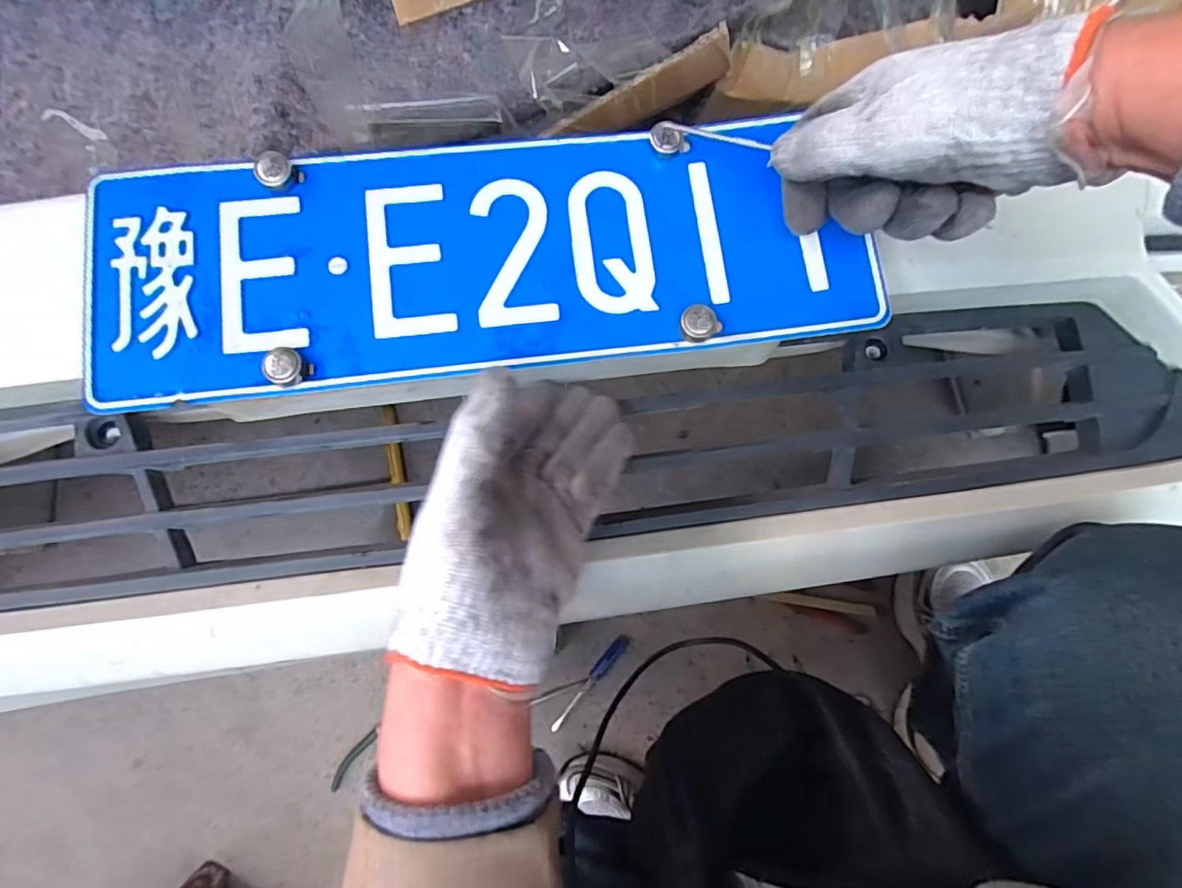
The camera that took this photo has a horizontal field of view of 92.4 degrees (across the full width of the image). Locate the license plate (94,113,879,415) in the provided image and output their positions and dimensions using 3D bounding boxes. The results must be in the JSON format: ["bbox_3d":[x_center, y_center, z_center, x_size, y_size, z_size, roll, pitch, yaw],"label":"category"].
[{"bbox_3d":[-0.058,-0.108,0.319,0.421,0.012,0.135,-7,80,-4],"label":"license plate"}]

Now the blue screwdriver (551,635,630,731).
[{"bbox_3d":[-0.002,0.277,0.660,0.015,0.009,0.135,40,91,-7],"label":"blue screwdriver"}]

